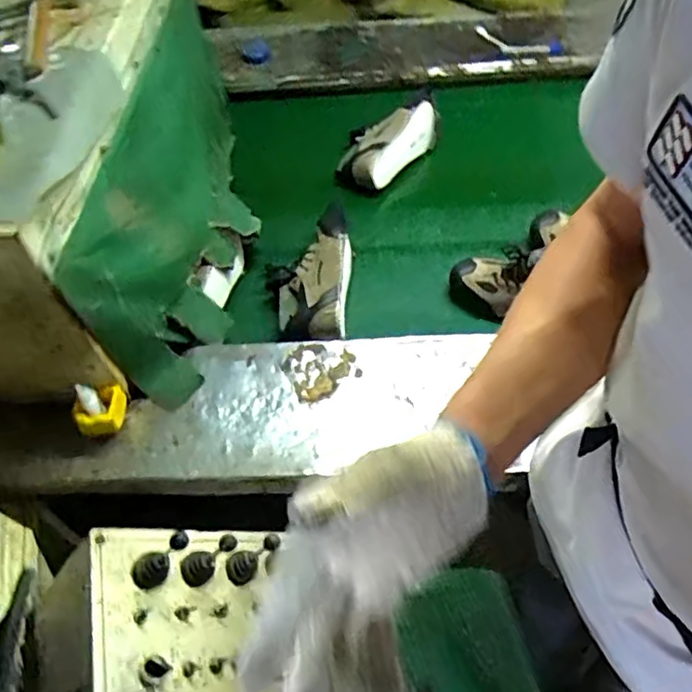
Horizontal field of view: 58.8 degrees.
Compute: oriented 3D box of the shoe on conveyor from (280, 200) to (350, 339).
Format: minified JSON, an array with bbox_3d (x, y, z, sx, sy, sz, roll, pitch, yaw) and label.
[{"bbox_3d":[-0.051,-0.131,1.058,0.117,0.083,0.277,2,54,6],"label":"shoe on conveyor"}]

